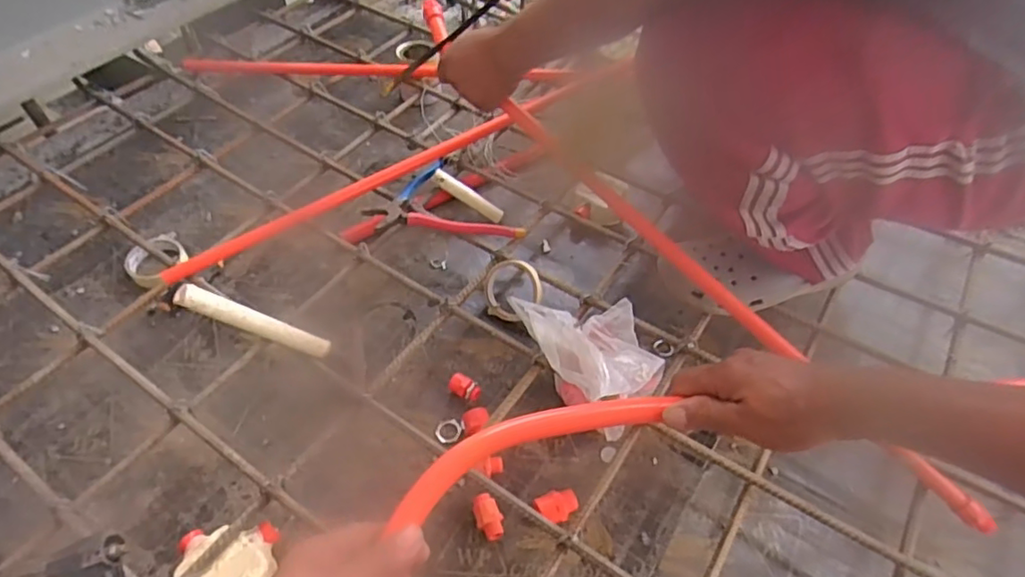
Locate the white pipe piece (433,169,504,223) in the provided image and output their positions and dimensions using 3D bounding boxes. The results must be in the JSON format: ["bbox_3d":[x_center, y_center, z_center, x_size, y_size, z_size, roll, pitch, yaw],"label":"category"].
[{"bbox_3d":[-0.074,-0.154,1.008,0.133,0.025,0.019,33,51,-16],"label":"white pipe piece"}]

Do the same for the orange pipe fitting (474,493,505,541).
[{"bbox_3d":[-0.028,0.270,0.708,0.030,0.026,0.051,-14,53,-12],"label":"orange pipe fitting"}]

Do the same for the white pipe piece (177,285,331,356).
[{"bbox_3d":[-0.308,0.042,0.728,0.019,0.195,0.023,-33,48,24],"label":"white pipe piece"}]

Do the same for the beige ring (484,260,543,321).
[{"bbox_3d":[0.002,0.003,0.893,0.089,0.016,0.089,0,91,23],"label":"beige ring"}]

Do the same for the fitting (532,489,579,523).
[{"bbox_3d":[0.052,0.261,0.712,0.050,0.030,0.035,-11,52,-10],"label":"fitting"}]

